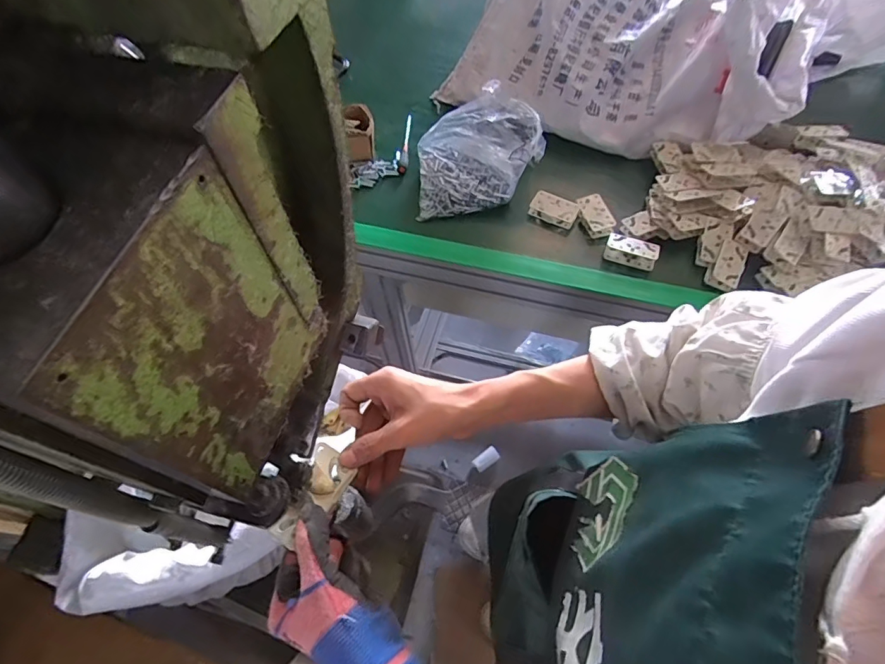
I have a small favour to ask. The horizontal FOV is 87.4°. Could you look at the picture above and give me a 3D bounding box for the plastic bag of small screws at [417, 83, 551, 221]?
[{"bbox_3d":[0.063,-0.319,0.828,0.213,0.119,0.216,-2,60,1],"label":"plastic bag of small screws"}]

